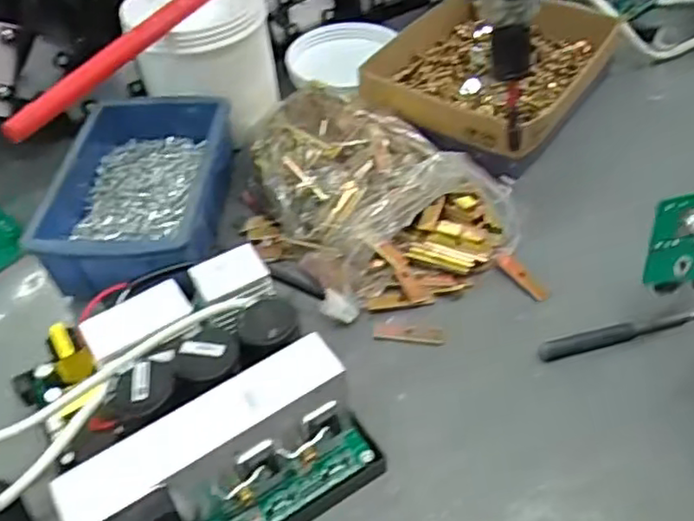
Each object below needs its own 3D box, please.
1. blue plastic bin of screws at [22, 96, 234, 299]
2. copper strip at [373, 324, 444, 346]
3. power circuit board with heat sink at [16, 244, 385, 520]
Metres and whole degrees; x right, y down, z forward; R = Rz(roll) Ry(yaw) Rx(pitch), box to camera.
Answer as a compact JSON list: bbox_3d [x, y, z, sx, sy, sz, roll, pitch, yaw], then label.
[{"bbox_3d":[-0.127,-0.039,0.413,0.100,0.056,0.158,0,48,4],"label":"blue plastic bin of screws"},{"bbox_3d":[0.034,0.039,0.358,0.038,0.004,0.010,4,48,7],"label":"copper strip"},{"bbox_3d":[-0.067,0.073,0.294,0.135,0.064,0.149,-23,50,-17],"label":"power circuit board with heat sink"}]

